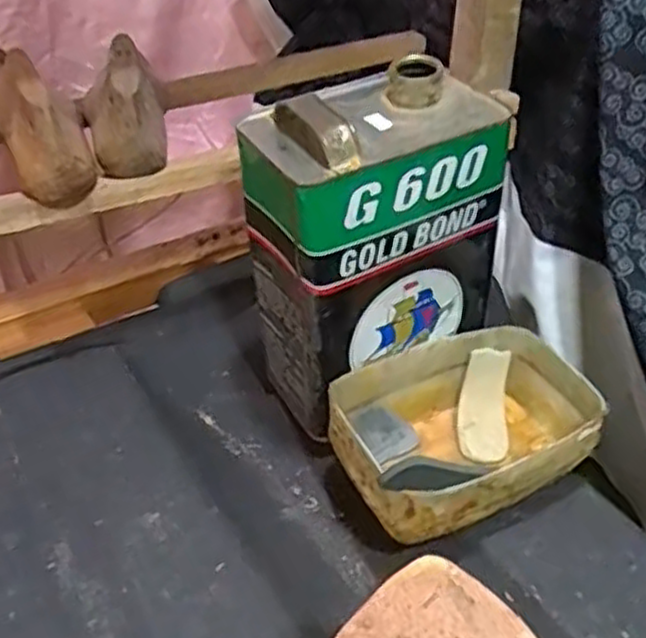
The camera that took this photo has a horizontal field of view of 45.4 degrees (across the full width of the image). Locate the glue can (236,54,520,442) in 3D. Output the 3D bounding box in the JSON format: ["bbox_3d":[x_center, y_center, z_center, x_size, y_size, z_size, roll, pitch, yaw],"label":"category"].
[{"bbox_3d":[0.033,-0.055,0.575,0.160,0.227,0.108,-22,43,-28],"label":"glue can"}]

